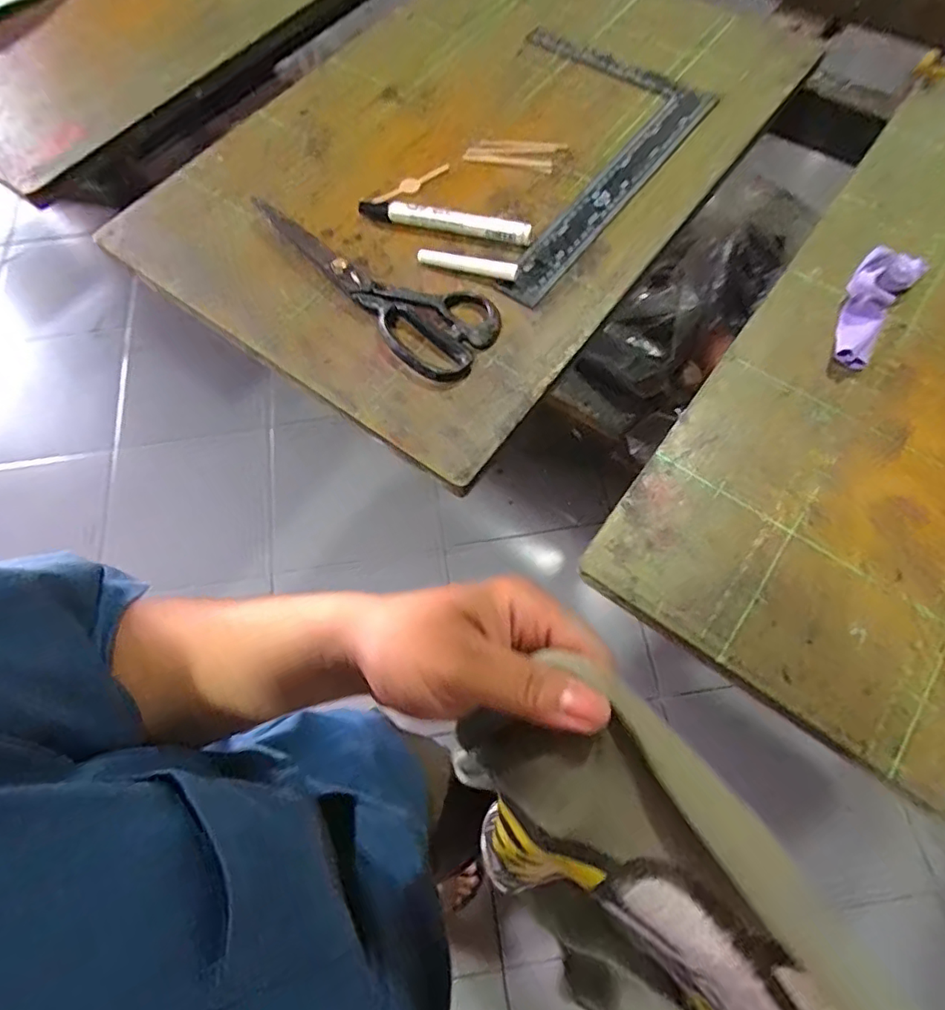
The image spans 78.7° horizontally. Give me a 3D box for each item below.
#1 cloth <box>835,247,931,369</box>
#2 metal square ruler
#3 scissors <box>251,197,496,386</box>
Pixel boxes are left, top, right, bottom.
[{"bbox_3d":[0.294,-0.150,0.425,0.040,0.031,0.117,35,71,16],"label":"cloth"},{"bbox_3d":[0.063,-0.322,0.520,0.192,0.006,0.312,33,71,16],"label":"metal square ruler"},{"bbox_3d":[-0.066,-0.180,0.449,0.081,0.023,0.207,-39,70,-14],"label":"scissors"}]

